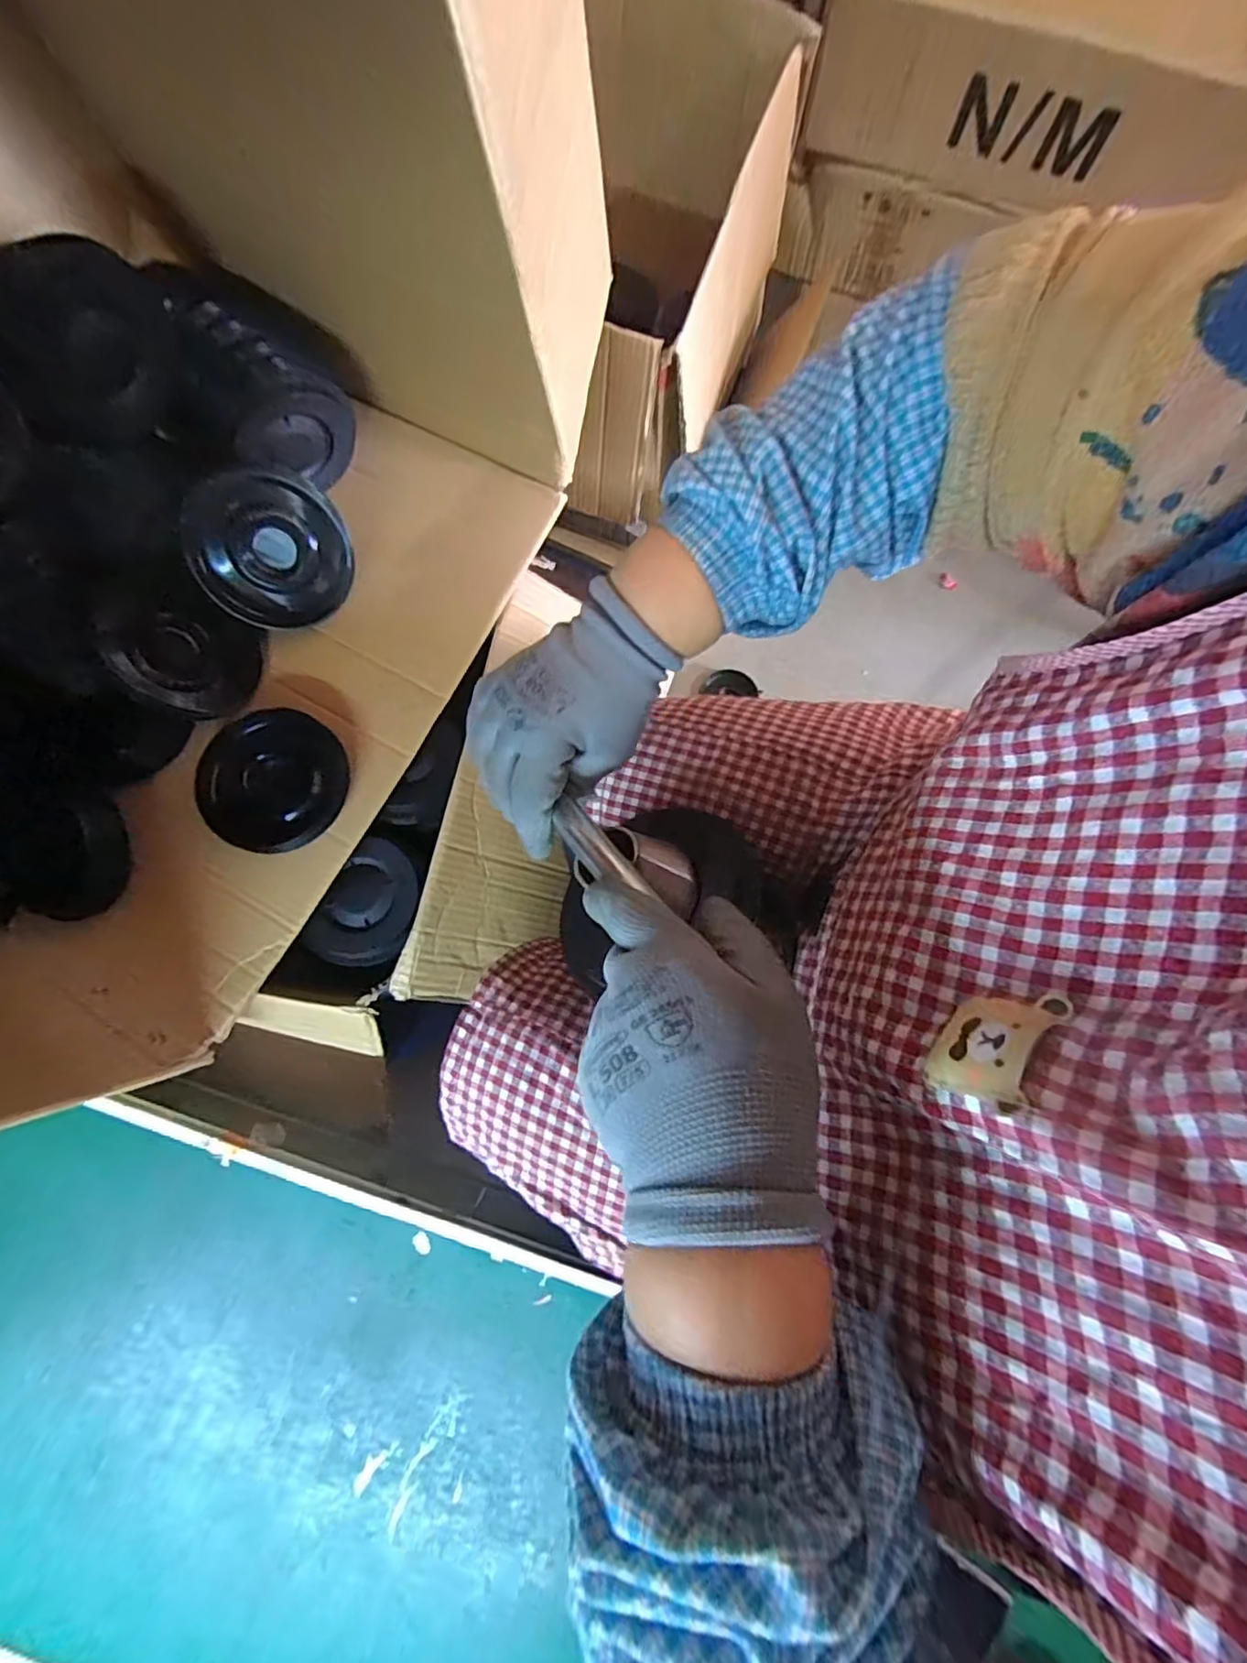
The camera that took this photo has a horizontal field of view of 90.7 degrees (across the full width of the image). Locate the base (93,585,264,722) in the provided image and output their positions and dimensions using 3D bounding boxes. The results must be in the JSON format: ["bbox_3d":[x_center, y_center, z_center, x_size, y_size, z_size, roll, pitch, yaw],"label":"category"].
[{"bbox_3d":[-0.366,-0.149,0.514,0.111,0.018,0.101,6,81,-44],"label":"base"}]

